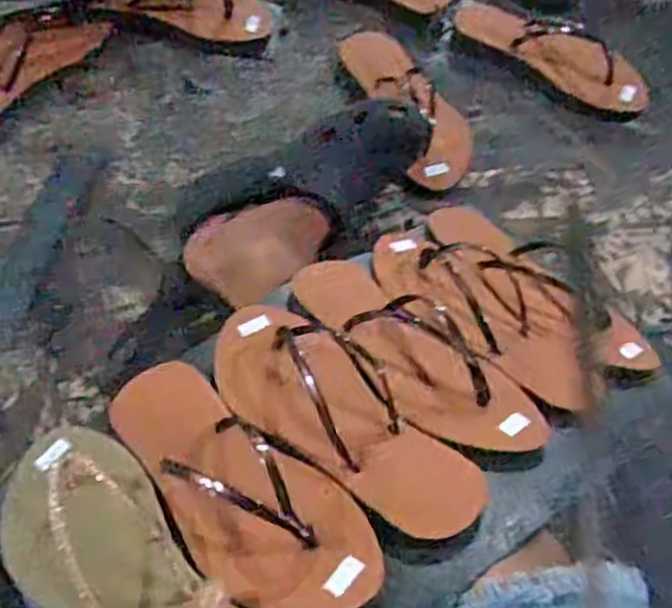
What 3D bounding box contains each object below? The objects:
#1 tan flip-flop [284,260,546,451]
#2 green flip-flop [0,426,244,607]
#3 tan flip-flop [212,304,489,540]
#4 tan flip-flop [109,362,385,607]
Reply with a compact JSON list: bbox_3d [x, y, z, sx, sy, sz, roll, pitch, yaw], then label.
[{"bbox_3d":[0.047,0.029,0.571,0.088,0.050,0.240,-34,51,-20],"label":"tan flip-flop"},{"bbox_3d":[-0.132,0.153,0.443,0.249,0.047,0.095,34,63,31],"label":"green flip-flop"},{"bbox_3d":[-0.004,0.073,0.524,0.092,0.051,0.238,-34,56,-26],"label":"tan flip-flop"},{"bbox_3d":[-0.073,0.108,0.490,0.092,0.043,0.235,-38,51,-22],"label":"tan flip-flop"}]

